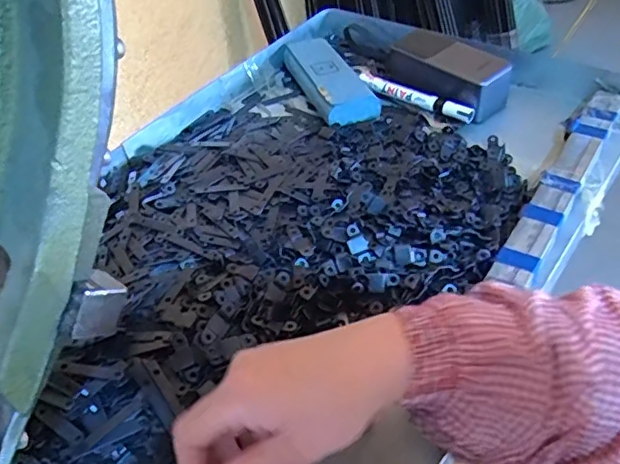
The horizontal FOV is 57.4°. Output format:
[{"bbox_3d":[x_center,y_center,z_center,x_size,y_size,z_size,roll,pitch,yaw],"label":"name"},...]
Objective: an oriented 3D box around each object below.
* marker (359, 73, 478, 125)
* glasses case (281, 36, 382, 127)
[{"bbox_3d":[0.112,-0.148,0.610,0.138,0.018,0.020,30,55,31],"label":"marker"},{"bbox_3d":[0.021,-0.179,0.651,0.062,0.032,0.166,-19,46,-12],"label":"glasses case"}]

